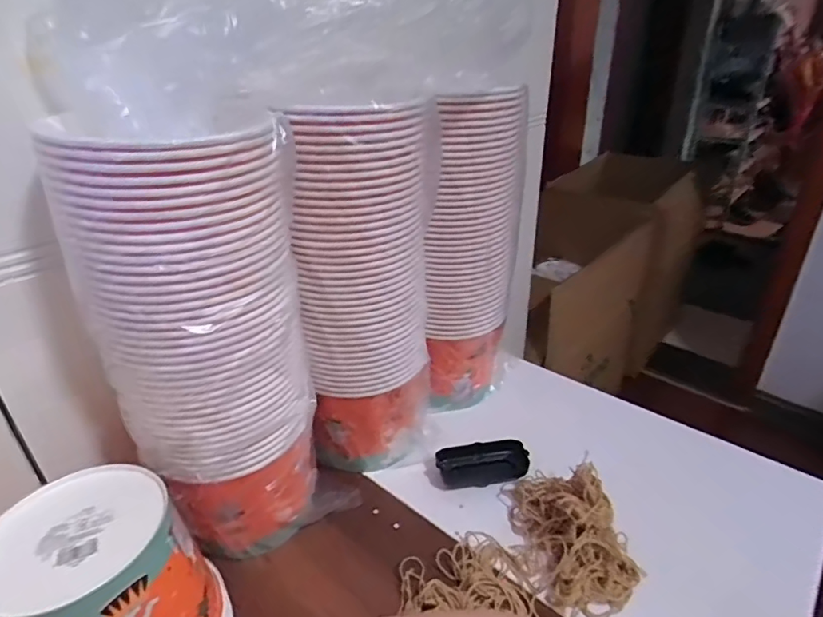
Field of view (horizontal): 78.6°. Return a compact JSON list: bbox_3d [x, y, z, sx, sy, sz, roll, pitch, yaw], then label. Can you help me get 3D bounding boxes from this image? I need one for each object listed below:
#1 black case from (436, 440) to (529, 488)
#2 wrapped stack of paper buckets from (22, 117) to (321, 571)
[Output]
[{"bbox_3d":[0.087,0.191,0.621,0.108,0.029,0.040,-3,29,-2],"label":"black case"},{"bbox_3d":[-0.169,0.060,0.458,0.130,0.420,0.146,10,31,20],"label":"wrapped stack of paper buckets"}]

